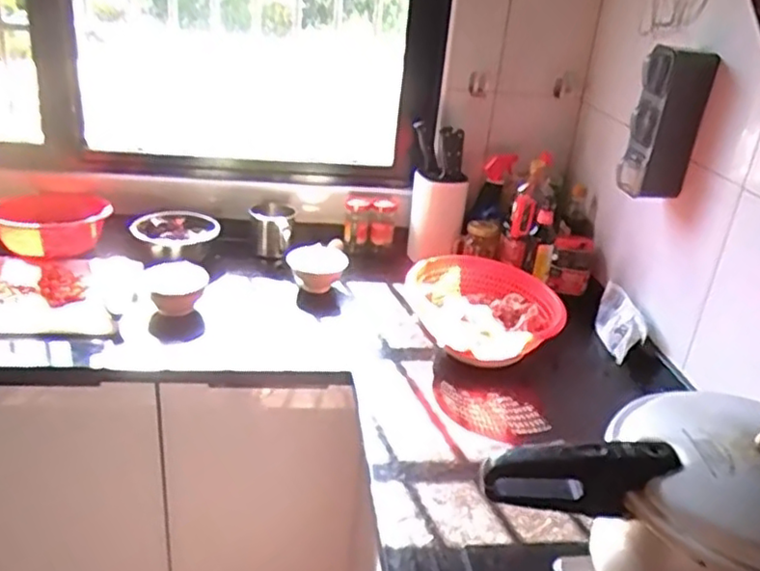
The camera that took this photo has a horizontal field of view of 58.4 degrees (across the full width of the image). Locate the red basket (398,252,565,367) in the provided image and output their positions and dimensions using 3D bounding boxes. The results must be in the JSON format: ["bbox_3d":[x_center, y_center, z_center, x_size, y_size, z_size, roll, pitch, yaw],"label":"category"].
[{"bbox_3d":[0.204,0.050,1.353,0.289,0.131,0.277,4,27,-2],"label":"red basket"}]

